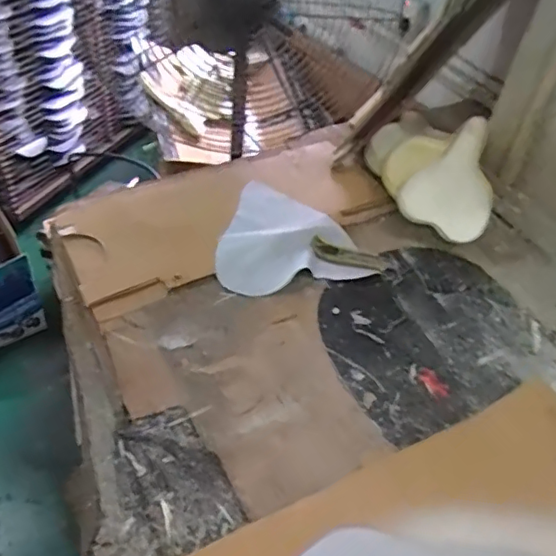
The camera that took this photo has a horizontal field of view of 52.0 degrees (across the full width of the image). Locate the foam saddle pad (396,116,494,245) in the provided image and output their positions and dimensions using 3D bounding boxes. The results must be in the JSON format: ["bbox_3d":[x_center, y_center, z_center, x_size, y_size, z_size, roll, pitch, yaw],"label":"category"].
[{"bbox_3d":[0.339,-0.199,1.072,0.160,0.058,0.263,25,65,9],"label":"foam saddle pad"}]

